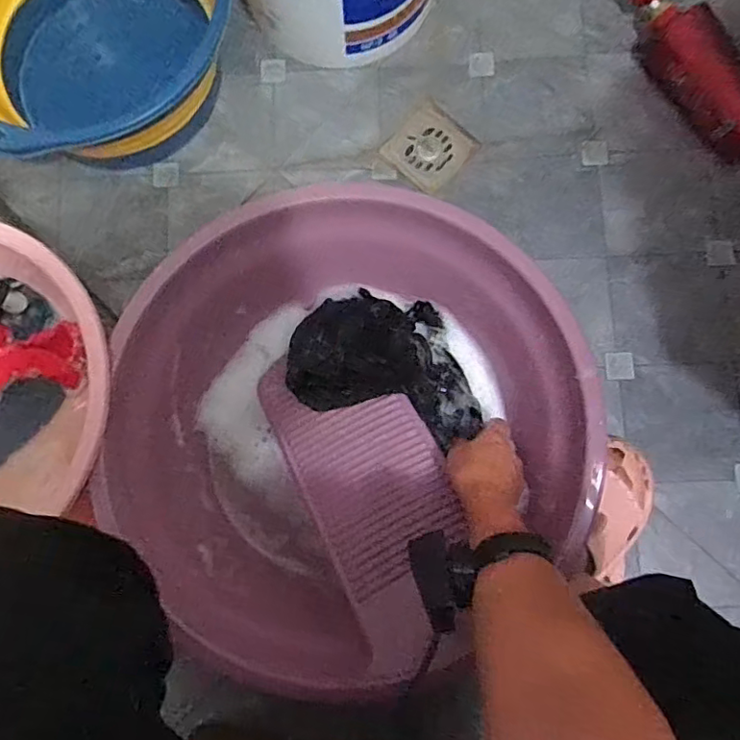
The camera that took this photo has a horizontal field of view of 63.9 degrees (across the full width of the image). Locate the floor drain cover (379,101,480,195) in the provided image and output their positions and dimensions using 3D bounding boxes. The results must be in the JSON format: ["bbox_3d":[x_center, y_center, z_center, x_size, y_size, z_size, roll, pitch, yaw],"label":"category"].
[{"bbox_3d":[0.082,-0.302,0.814,0.096,0.013,0.101,43,83,6],"label":"floor drain cover"}]

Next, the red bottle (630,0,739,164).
[{"bbox_3d":[0.420,-0.390,0.768,0.065,0.066,0.266,-29,81,-4],"label":"red bottle"}]

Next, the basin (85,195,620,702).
[{"bbox_3d":[-0.029,0.045,0.635,0.469,0.154,0.436,-31,83,-5],"label":"basin"}]

